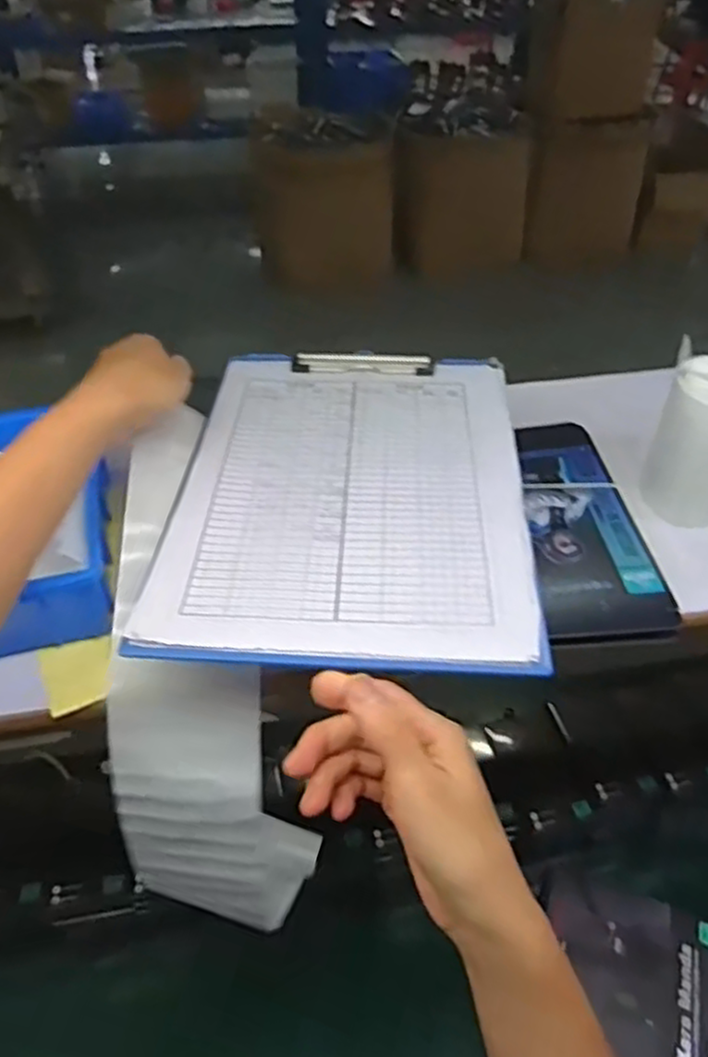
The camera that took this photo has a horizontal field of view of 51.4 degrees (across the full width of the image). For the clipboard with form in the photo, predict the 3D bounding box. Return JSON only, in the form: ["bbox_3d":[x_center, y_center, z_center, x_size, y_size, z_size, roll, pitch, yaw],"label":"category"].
[{"bbox_3d":[-0.001,-0.033,0.488,0.219,0.011,0.298,2,42,4],"label":"clipboard with form"}]

